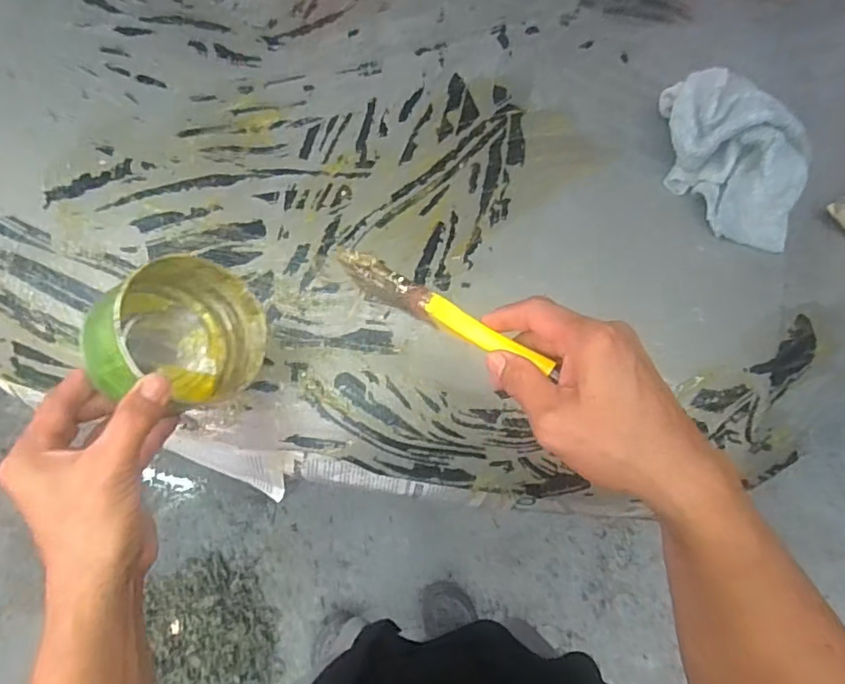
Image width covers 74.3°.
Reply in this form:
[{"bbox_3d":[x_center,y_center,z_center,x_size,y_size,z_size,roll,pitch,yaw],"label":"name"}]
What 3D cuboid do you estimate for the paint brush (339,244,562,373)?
[{"bbox_3d":[0.011,-0.020,0.359,0.154,0.017,0.018,29,64,14],"label":"paint brush"}]

